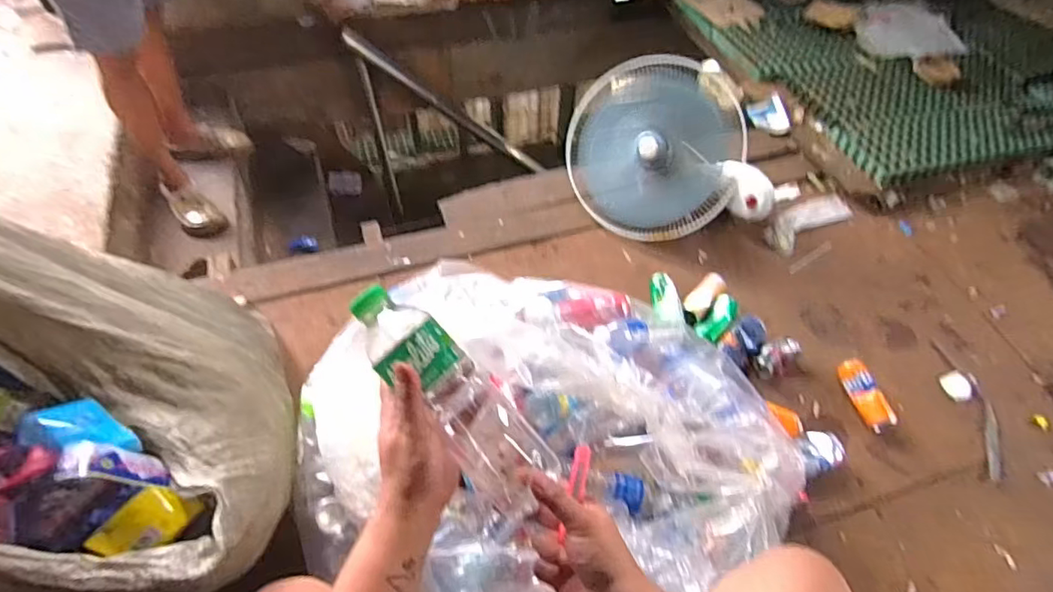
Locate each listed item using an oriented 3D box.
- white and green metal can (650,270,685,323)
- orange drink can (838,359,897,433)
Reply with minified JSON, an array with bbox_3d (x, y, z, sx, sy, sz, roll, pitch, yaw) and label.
[{"bbox_3d":[0.329,0.013,1.319,0.072,0.063,0.148,6,55,2],"label":"white and green metal can"},{"bbox_3d":[0.736,0.210,1.219,0.055,0.056,0.155,-14,56,-12],"label":"orange drink can"}]

